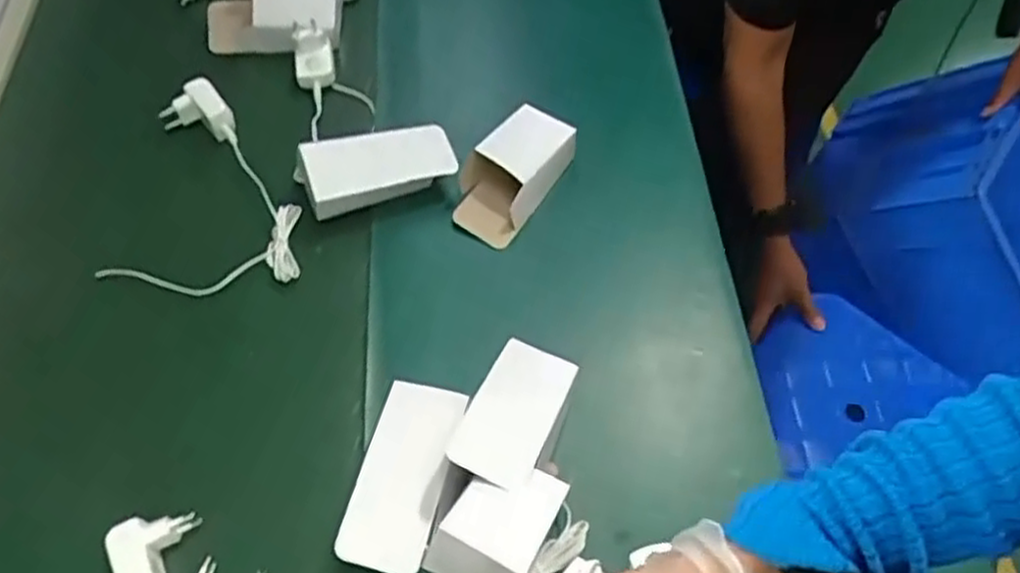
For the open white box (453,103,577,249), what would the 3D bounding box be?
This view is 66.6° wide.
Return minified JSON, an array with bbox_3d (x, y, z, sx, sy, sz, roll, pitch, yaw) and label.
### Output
[{"bbox_3d":[0.003,-0.111,0.778,0.084,0.064,0.134,29,61,16],"label":"open white box"}]

